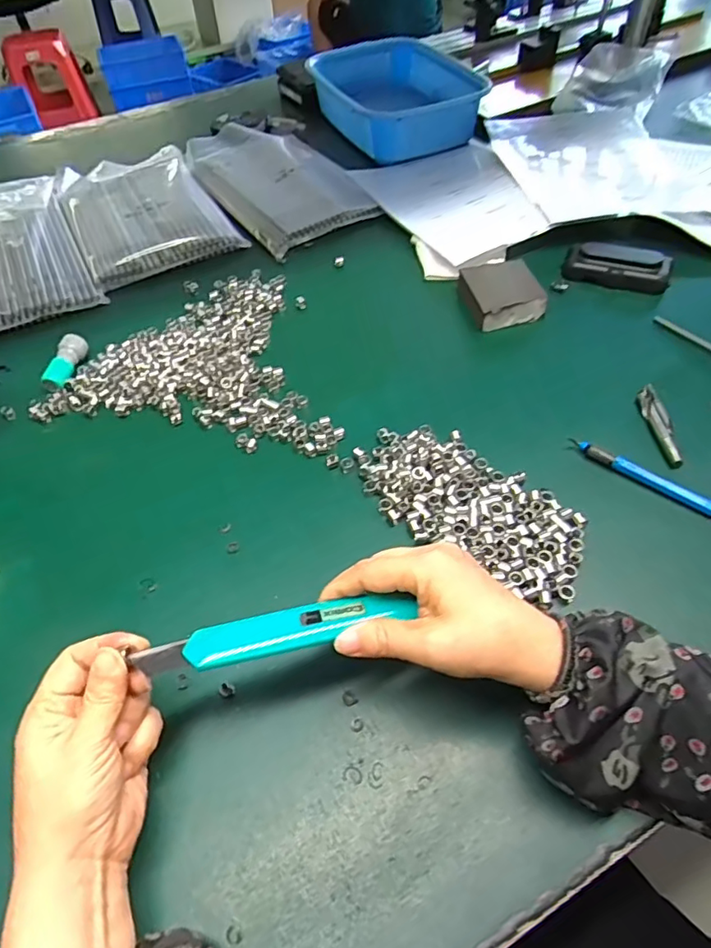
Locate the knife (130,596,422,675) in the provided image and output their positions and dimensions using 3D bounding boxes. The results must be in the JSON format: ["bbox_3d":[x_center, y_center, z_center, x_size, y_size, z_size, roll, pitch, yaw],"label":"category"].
[{"bbox_3d":[-0.040,0.083,0.295,0.139,0.010,0.023,-11,52,-9],"label":"knife"}]

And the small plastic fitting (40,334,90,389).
[{"bbox_3d":[-0.286,-0.110,0.539,0.023,0.020,0.063,5,53,9],"label":"small plastic fitting"}]

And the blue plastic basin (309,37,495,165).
[{"bbox_3d":[0.065,-0.582,0.860,0.223,0.087,0.287,-20,53,-11],"label":"blue plastic basin"}]

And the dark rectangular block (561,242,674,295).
[{"bbox_3d":[0.268,-0.214,0.562,0.103,0.029,0.041,22,57,20],"label":"dark rectangular block"}]

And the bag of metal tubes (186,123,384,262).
[{"bbox_3d":[-0.112,-0.413,0.762,0.174,0.026,0.324,-27,55,-16],"label":"bag of metal tubes"}]

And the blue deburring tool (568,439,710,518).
[{"bbox_3d":[0.224,0.003,0.417,0.121,0.013,0.008,33,61,26],"label":"blue deburring tool"}]

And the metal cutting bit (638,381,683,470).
[{"bbox_3d":[0.251,-0.043,0.451,0.013,0.015,0.087,0,52,4],"label":"metal cutting bit"}]

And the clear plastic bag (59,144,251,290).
[{"bbox_3d":[-0.291,-0.362,0.744,0.185,0.014,0.315,-25,54,-14],"label":"clear plastic bag"}]

